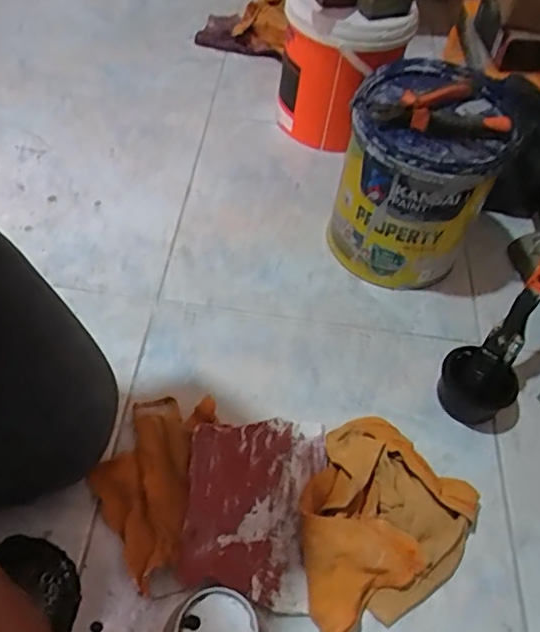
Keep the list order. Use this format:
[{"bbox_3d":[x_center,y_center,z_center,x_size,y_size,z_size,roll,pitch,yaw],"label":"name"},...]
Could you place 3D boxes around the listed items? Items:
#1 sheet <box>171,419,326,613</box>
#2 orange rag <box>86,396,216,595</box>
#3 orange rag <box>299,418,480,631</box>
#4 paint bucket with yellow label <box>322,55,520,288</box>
[{"bbox_3d":[-0.017,0.172,0.556,0.123,0.044,0.170,9,51,2],"label":"sheet"},{"bbox_3d":[-0.117,0.154,0.566,0.101,0.032,0.180,11,51,3],"label":"orange rag"},{"bbox_3d":[0.092,0.184,0.554,0.196,0.057,0.164,-34,61,-28],"label":"orange rag"},{"bbox_3d":[0.180,-0.167,0.737,0.167,0.227,0.173,3,51,-3],"label":"paint bucket with yellow label"}]

